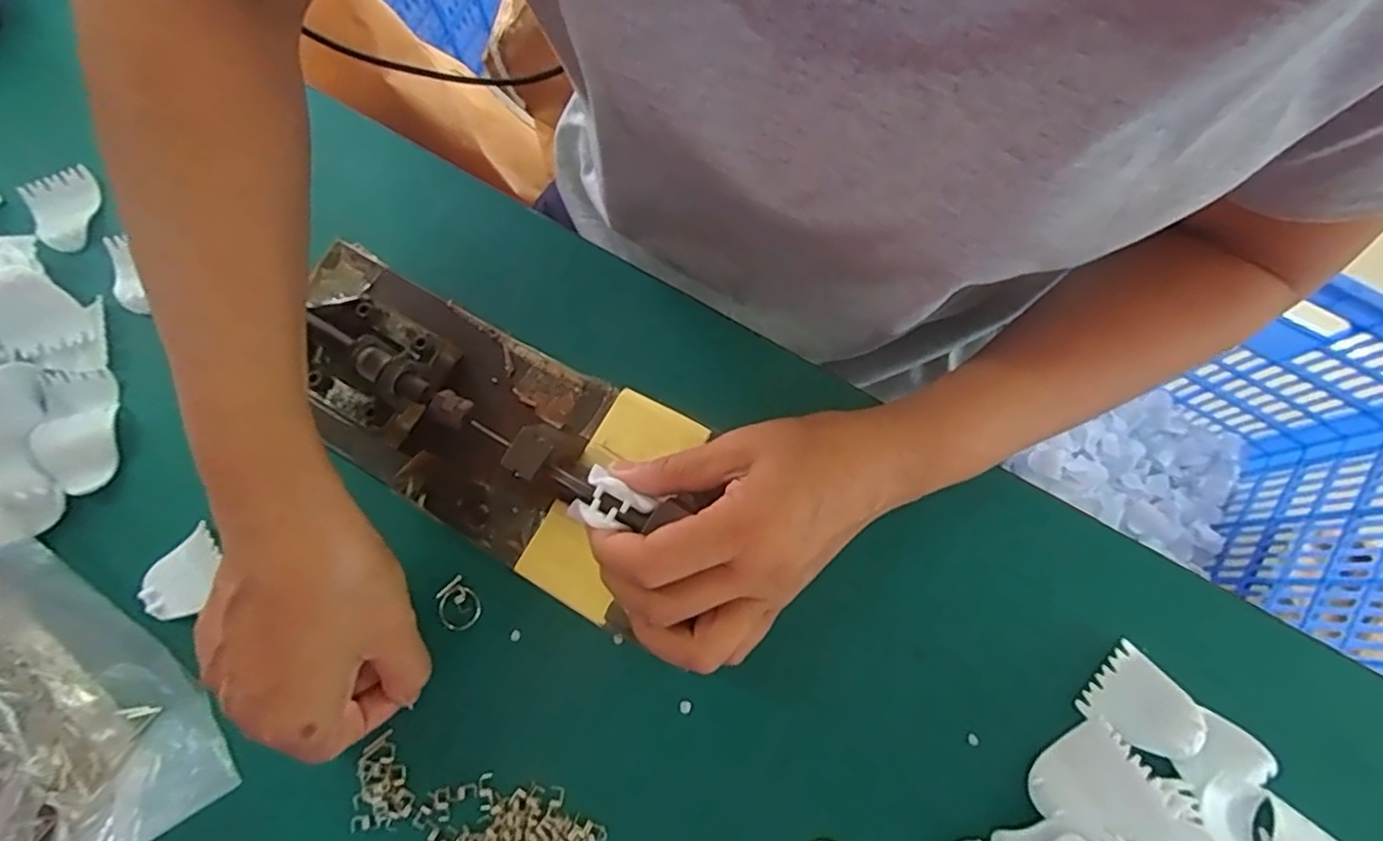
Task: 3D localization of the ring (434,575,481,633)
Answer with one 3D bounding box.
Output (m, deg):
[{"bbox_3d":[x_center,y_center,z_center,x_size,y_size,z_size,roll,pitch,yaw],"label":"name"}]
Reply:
[{"bbox_3d":[-0.117,0.093,0.329,0.022,0.004,0.024,0,76,1],"label":"ring"}]

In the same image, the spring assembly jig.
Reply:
[{"bbox_3d":[-0.119,-0.007,0.326,0.226,0.061,0.107,28,79,8],"label":"spring assembly jig"}]

